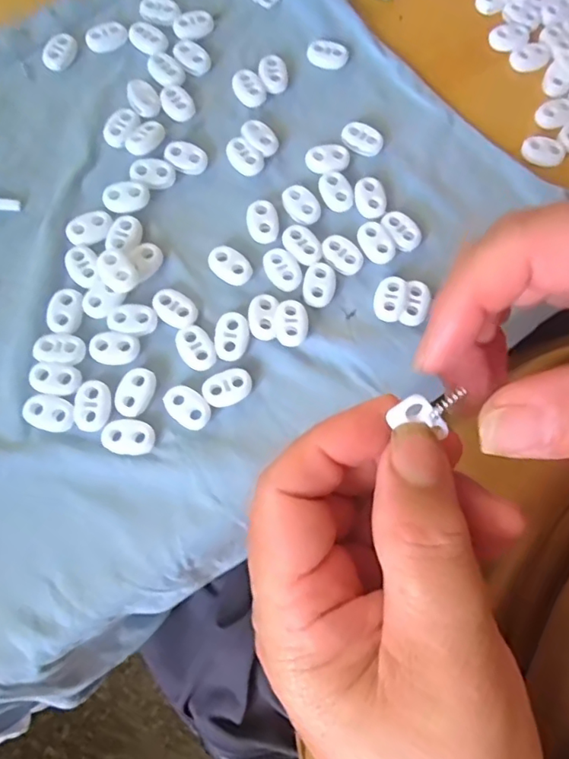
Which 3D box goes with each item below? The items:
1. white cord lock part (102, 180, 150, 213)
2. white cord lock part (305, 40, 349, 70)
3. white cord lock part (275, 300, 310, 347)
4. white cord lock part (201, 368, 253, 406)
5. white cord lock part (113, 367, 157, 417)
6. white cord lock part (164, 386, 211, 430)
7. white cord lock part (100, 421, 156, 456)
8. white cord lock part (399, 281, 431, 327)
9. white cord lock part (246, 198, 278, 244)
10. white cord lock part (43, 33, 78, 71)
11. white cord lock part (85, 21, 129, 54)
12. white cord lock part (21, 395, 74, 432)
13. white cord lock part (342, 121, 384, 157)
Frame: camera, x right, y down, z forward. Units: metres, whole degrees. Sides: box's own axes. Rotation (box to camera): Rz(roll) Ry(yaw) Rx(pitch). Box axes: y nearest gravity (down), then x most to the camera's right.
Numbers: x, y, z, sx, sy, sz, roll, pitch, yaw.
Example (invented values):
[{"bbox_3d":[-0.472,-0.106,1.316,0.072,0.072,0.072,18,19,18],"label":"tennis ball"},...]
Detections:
[{"bbox_3d":[-0.078,-0.090,0.270,0.022,0.004,0.016,-1,74,-2],"label":"white cord lock part"},{"bbox_3d":[0.023,-0.178,0.298,0.022,0.004,0.014,23,74,5],"label":"white cord lock part"},{"bbox_3d":[0.003,-0.027,0.253,0.015,0.005,0.024,5,74,0],"label":"white cord lock part"},{"bbox_3d":[-0.026,0.003,0.246,0.023,0.004,0.016,-22,75,-7],"label":"white cord lock part"},{"bbox_3d":[-0.067,0.005,0.242,0.016,0.004,0.023,21,74,5],"label":"white cord lock part"},{"bbox_3d":[-0.043,0.012,0.243,0.022,0.004,0.015,37,76,9],"label":"white cord lock part"},{"bbox_3d":[-0.068,0.025,0.238,0.023,0.004,0.015,1,74,-1],"label":"white cord lock part"},{"bbox_3d":[0.063,-0.036,0.259,0.012,0.006,0.021,16,74,3],"label":"white cord lock part"},{"bbox_3d":[-0.011,-0.079,0.270,0.016,0.005,0.024,-3,74,-2],"label":"white cord lock part"},{"bbox_3d":[-0.122,-0.178,0.296,0.015,0.005,0.022,19,74,4],"label":"white cord lock part"},{"bbox_3d":[-0.098,-0.189,0.300,0.023,0.004,0.015,-13,74,-5],"label":"white cord lock part"},{"bbox_3d":[-0.103,0.014,0.238,0.022,0.004,0.015,11,74,2],"label":"white cord lock part"},{"bbox_3d":[0.040,-0.125,0.284,0.022,0.005,0.015,26,75,6],"label":"white cord lock part"}]

